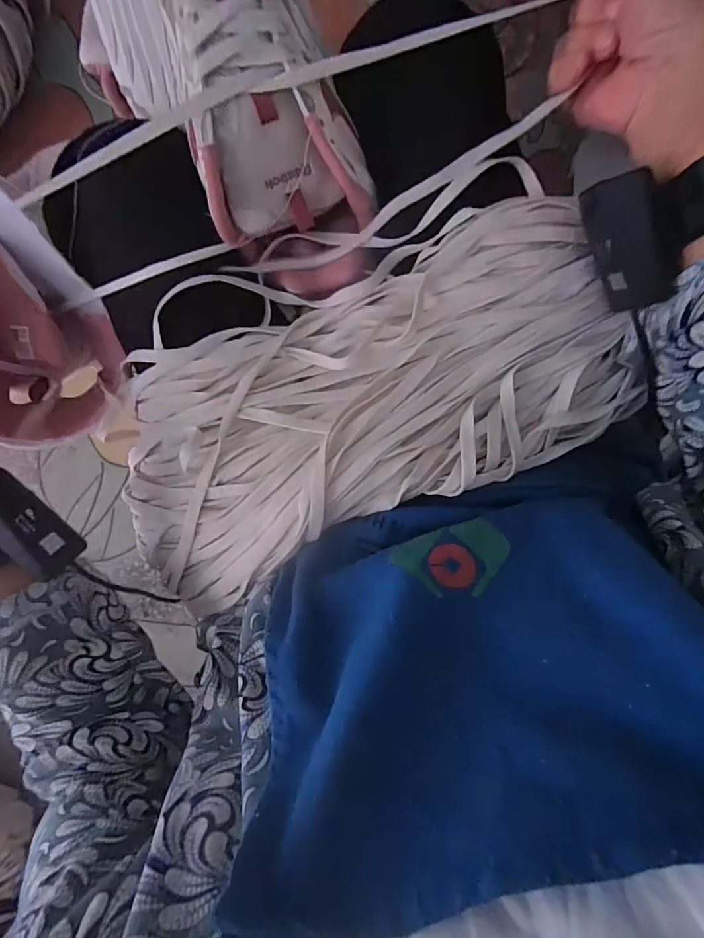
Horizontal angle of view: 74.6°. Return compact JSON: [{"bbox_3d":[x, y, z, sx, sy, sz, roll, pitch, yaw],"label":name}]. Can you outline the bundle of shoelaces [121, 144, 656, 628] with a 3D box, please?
[{"bbox_3d":[-0.006,-0.054,0.305,0.341,0.064,0.192,-26,94,2],"label":"bundle of shoelaces"}]

